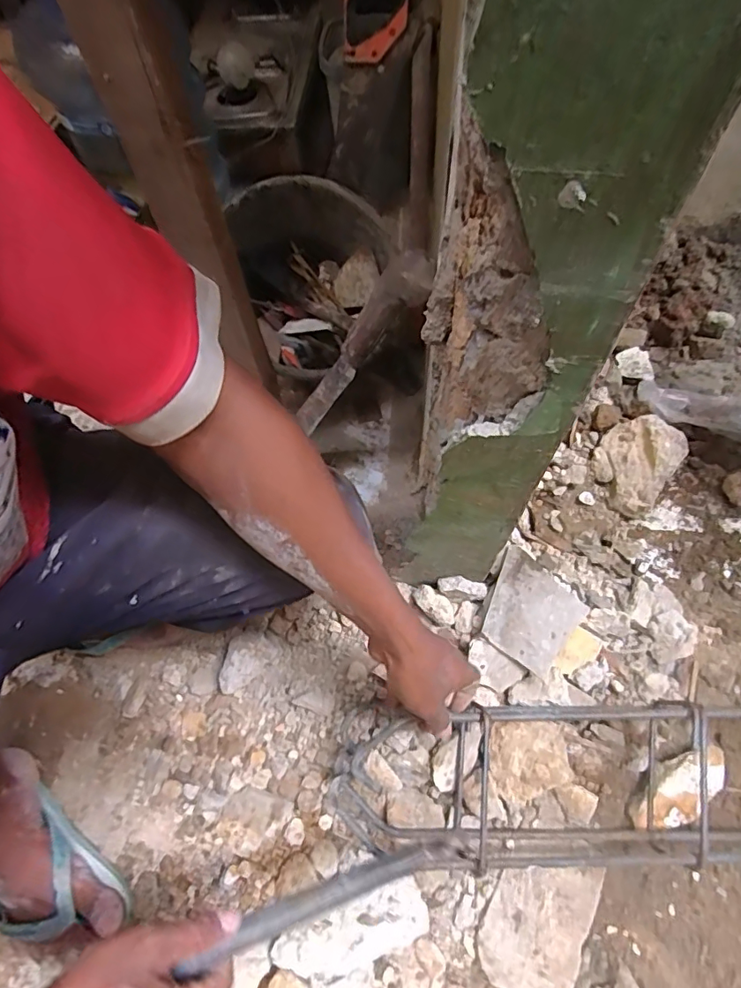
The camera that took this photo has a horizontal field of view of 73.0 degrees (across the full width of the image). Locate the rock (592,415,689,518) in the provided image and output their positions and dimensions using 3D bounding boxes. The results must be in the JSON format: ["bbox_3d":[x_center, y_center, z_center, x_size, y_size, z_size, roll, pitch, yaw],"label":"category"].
[{"bbox_3d":[0.404,-0.052,0.764,0.110,0.063,0.160,36,71,19],"label":"rock"}]

